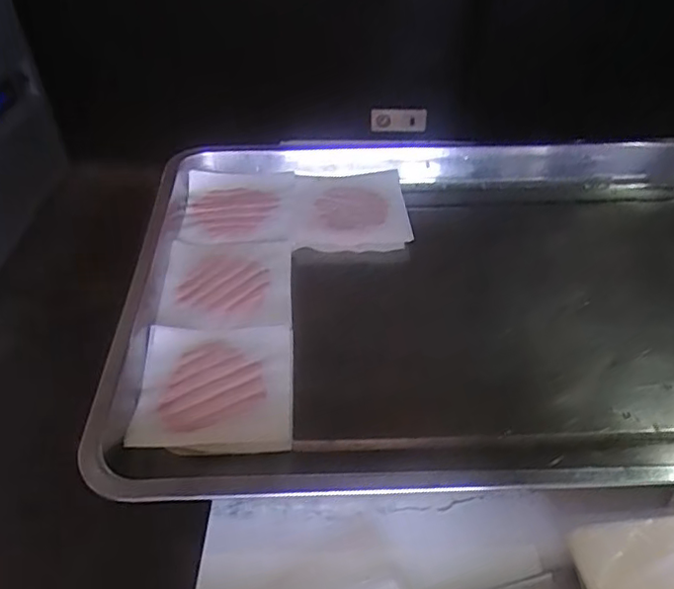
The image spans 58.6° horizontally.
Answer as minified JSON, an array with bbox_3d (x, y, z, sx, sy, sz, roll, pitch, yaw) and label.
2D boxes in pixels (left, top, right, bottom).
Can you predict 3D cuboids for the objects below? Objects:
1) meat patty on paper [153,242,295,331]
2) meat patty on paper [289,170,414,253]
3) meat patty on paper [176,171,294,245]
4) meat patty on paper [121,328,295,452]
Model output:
[{"bbox_3d":[-0.095,-0.013,0.521,0.106,0.009,0.105,-4,45,-2],"label":"meat patty on paper"},{"bbox_3d":[0.011,-0.085,0.611,0.115,0.023,0.113,-3,44,-2],"label":"meat patty on paper"},{"bbox_3d":[-0.098,-0.091,0.600,0.107,0.017,0.109,-3,44,-2],"label":"meat patty on paper"},{"bbox_3d":[-0.089,0.070,0.447,0.110,0.021,0.109,-3,44,-2],"label":"meat patty on paper"}]

